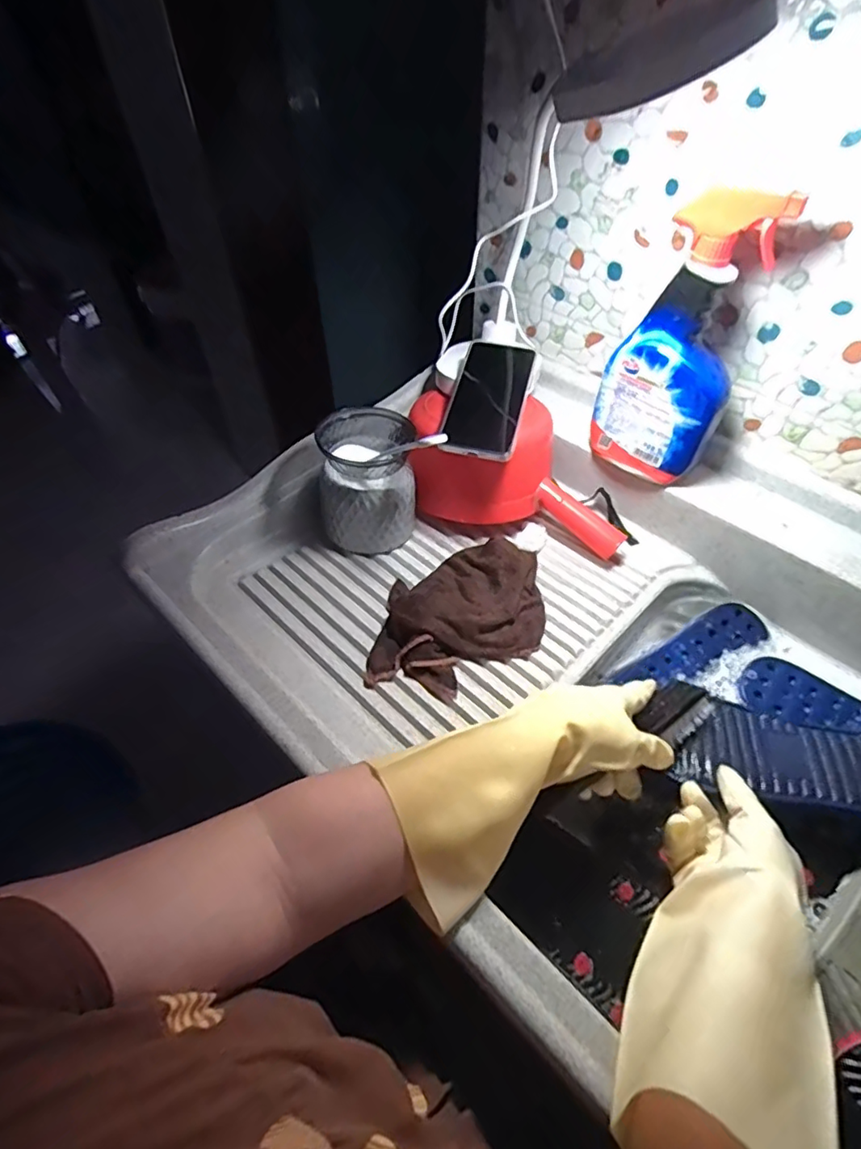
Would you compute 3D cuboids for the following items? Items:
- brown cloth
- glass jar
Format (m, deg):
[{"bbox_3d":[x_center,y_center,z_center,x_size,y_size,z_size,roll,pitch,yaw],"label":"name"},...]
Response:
[{"bbox_3d":[0.033,0.040,0.550,0.149,0.045,0.176,11,52,10],"label":"brown cloth"},{"bbox_3d":[-0.067,-0.108,0.607,0.100,0.127,0.122,-5,51,-3],"label":"glass jar"}]

